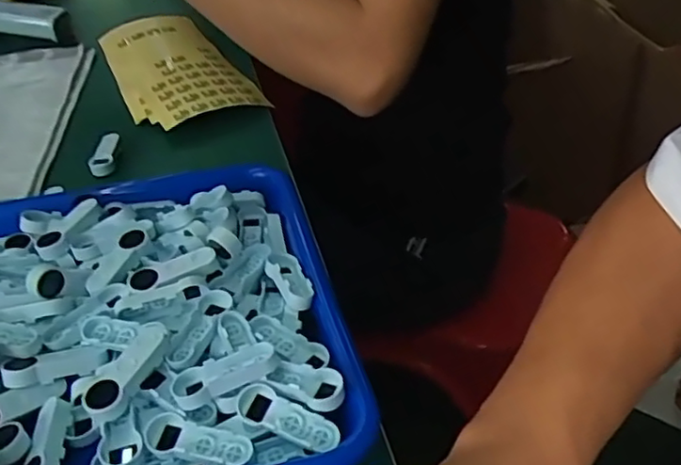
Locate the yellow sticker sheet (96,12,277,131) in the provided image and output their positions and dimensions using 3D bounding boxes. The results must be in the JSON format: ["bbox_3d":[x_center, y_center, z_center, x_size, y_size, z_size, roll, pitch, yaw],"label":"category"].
[{"bbox_3d":[-0.160,-0.159,0.616,0.106,0.023,0.210,-24,43,-19],"label":"yellow sticker sheet"}]

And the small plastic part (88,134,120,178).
[{"bbox_3d":[-0.187,-0.063,0.512,0.019,0.014,0.042,-9,42,-2],"label":"small plastic part"}]

